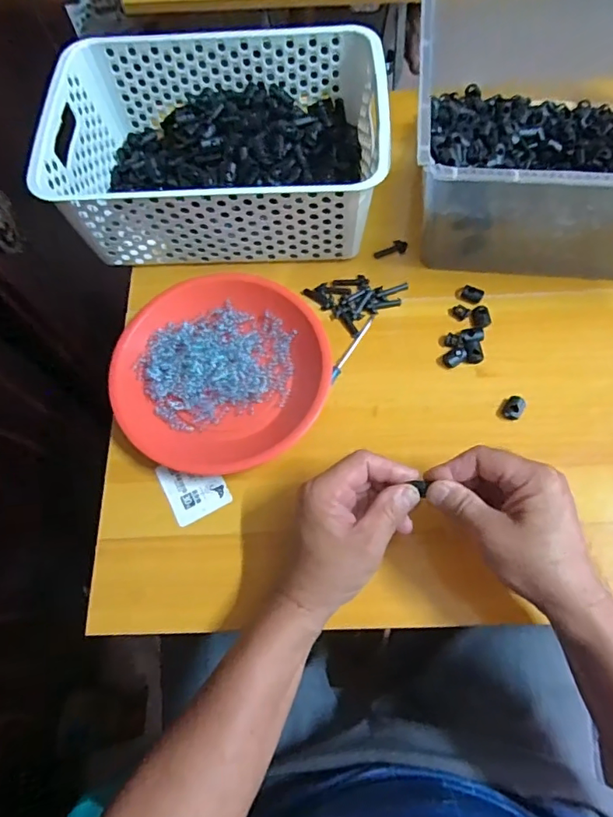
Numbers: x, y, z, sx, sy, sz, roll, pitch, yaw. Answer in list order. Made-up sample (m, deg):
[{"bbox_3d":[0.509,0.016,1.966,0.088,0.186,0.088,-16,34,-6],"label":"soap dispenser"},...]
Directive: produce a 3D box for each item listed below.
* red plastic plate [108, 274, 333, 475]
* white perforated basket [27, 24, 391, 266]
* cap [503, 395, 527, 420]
[{"bbox_3d":[-0.079,-0.037,0.478,0.186,0.025,0.179,-1,67,2],"label":"red plastic plate"},{"bbox_3d":[-0.082,-0.257,0.515,0.307,0.097,0.205,0,67,2],"label":"white perforated basket"},{"bbox_3d":[0.184,0.000,0.461,0.016,0.008,0.022,31,72,14],"label":"cap"}]

